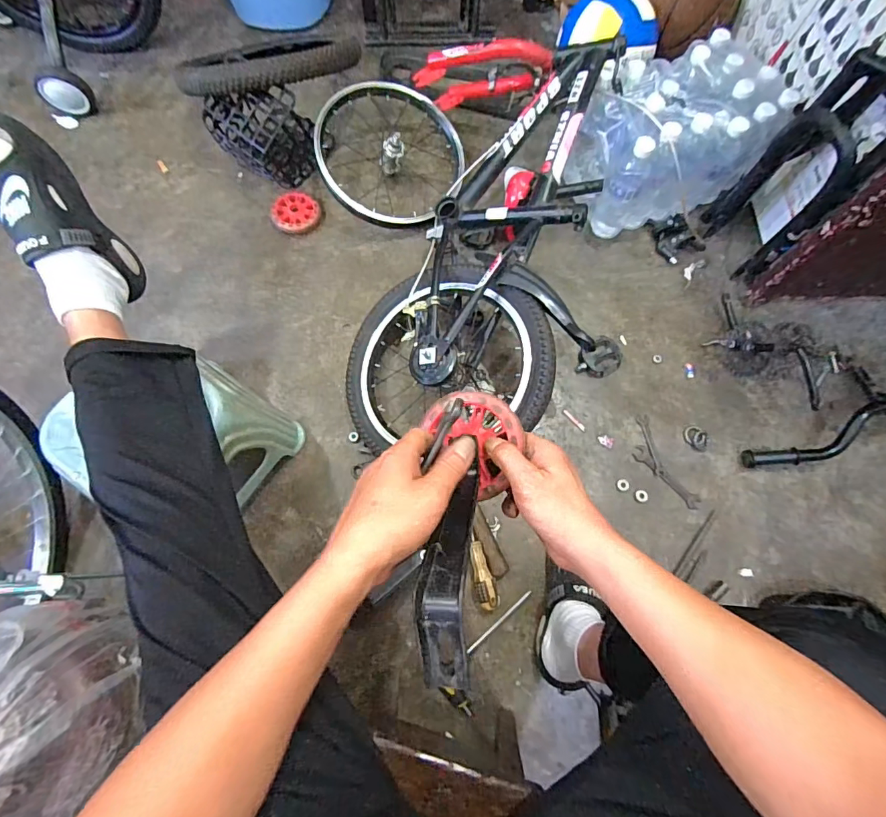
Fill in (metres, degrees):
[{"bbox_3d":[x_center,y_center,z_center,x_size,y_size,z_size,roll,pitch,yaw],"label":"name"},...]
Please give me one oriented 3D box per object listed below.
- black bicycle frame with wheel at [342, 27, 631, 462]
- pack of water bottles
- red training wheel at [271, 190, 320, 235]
[{"bbox_3d":[0.148,-0.259,0.846,0.362,0.218,0.748,39,79,10],"label":"black bicycle frame with wheel"},{"bbox_3d":[0.459,-0.539,0.924,0.355,0.222,0.225,-16,76,-3],"label":"pack of water bottles"},{"bbox_3d":[-0.320,-0.424,0.989,0.103,0.023,0.102,0,76,1],"label":"red training wheel"}]

